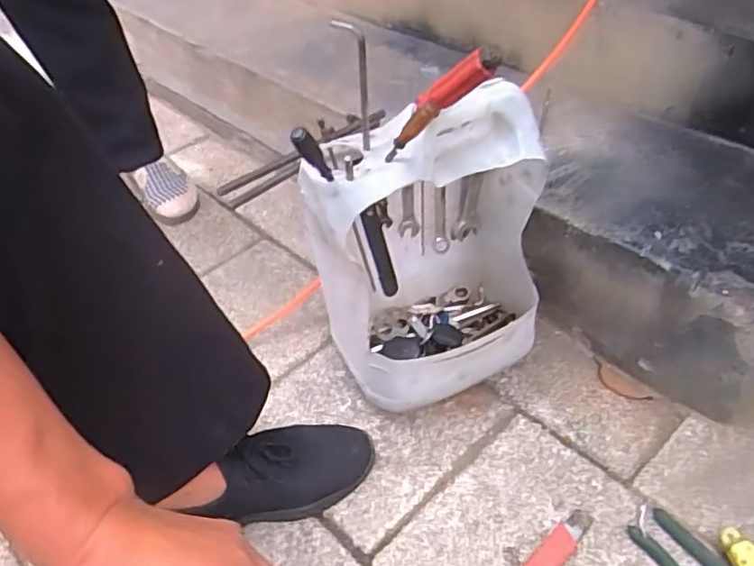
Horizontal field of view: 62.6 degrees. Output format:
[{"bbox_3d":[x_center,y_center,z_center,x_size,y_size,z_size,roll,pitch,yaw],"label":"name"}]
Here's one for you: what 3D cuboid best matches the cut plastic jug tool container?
[{"bbox_3d":[0.054,-0.033,0.694,0.236,0.352,0.204,-10,43,-5],"label":"cut plastic jug tool container"}]

